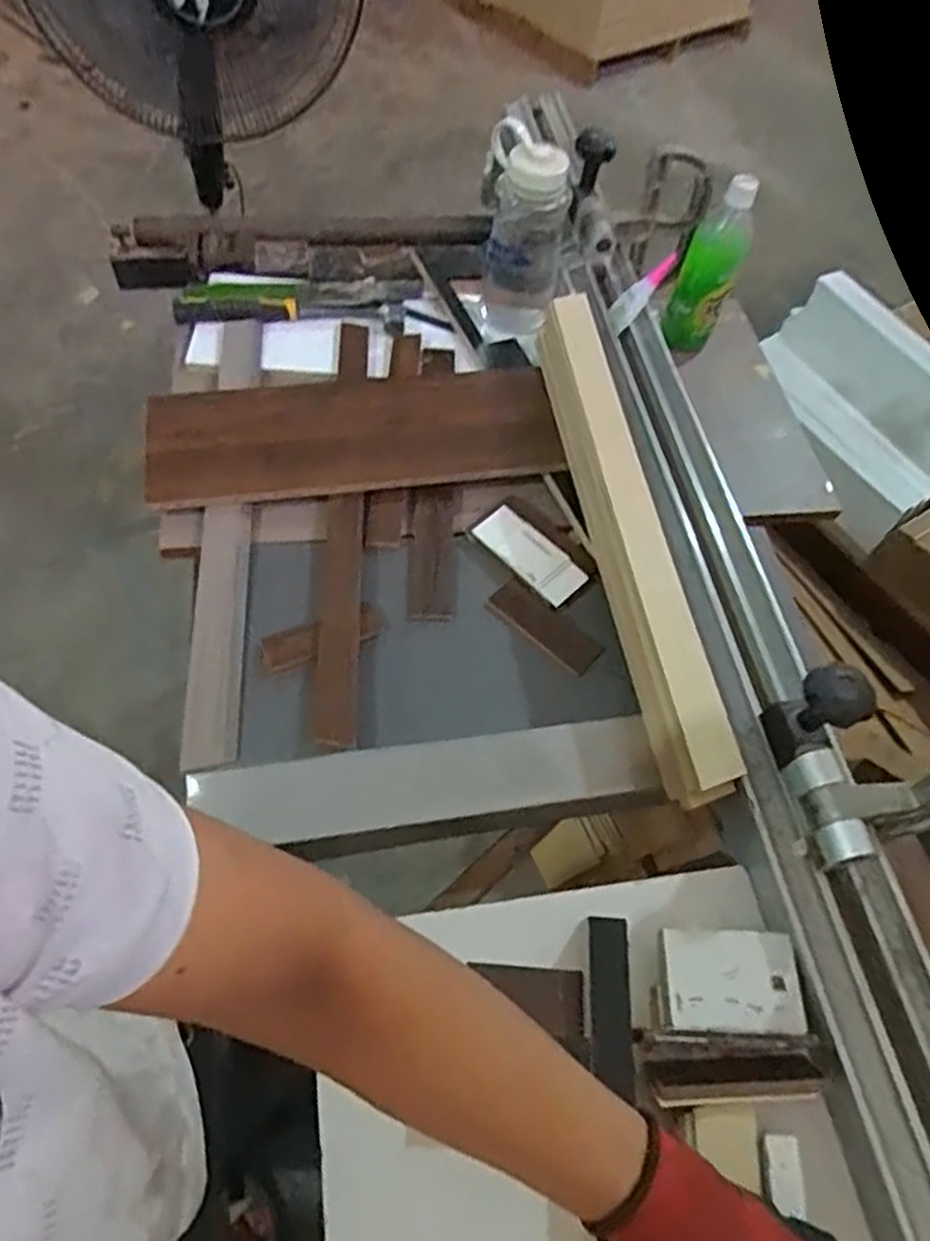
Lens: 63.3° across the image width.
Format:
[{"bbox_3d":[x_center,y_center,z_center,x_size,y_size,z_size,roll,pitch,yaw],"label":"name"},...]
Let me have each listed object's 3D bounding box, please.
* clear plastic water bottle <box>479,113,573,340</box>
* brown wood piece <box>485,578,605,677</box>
[{"bbox_3d":[0.064,-0.434,0.868,0.095,0.198,0.082,13,58,3],"label":"clear plastic water bottle"},{"bbox_3d":[0.079,0.006,0.750,0.119,0.010,0.041,38,63,17],"label":"brown wood piece"}]

